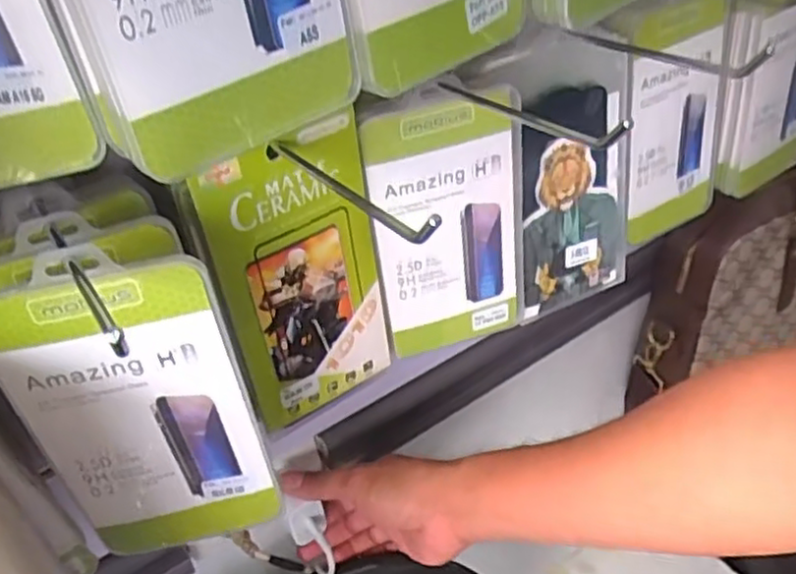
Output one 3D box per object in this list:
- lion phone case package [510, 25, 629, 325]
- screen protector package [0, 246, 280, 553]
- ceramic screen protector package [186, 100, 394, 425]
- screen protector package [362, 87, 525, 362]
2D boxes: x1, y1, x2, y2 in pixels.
[{"bbox_3d":[0.111,-0.069,0.462,0.088,0.181,0.019,-20,28,-22],"label":"lion phone case package"},{"bbox_3d":[-0.111,0.059,0.314,0.091,0.166,0.006,-13,39,-7],"label":"screen protector package"},{"bbox_3d":[-0.049,-0.002,0.387,0.090,0.163,0.007,-29,43,-25],"label":"ceramic screen protector package"},{"bbox_3d":[0.031,-0.035,0.423,0.090,0.166,0.010,-20,40,-15],"label":"screen protector package"}]

